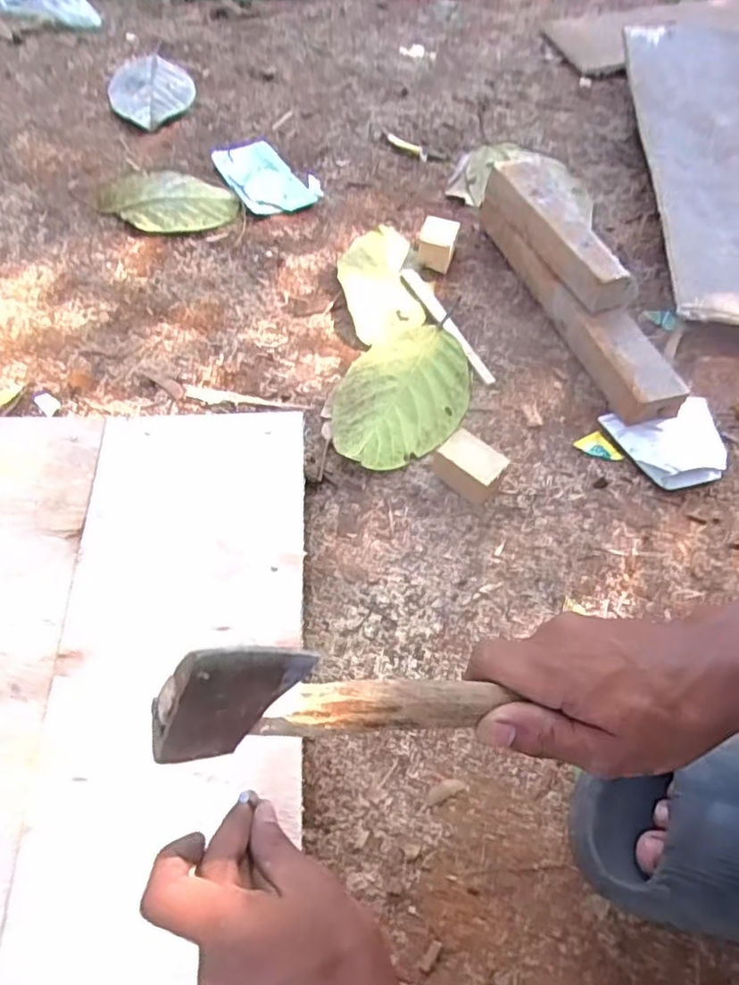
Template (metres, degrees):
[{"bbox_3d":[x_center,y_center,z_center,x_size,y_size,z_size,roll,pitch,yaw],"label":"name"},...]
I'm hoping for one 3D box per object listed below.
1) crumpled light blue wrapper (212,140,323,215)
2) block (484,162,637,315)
[{"bbox_3d":[-0.130,-0.411,0.814,0.097,0.027,0.140,-27,63,-18],"label":"crumpled light blue wrapper"},{"bbox_3d":[0.202,-0.278,0.686,0.059,0.047,0.225,-19,60,-13],"label":"block"}]

